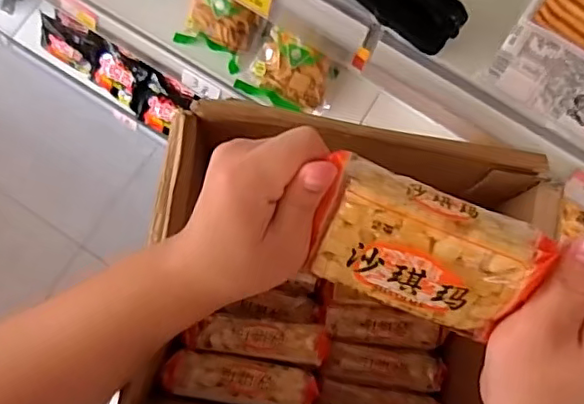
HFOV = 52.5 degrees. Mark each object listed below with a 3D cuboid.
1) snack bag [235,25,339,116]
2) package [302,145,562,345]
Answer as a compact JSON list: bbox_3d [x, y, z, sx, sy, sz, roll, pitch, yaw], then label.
[{"bbox_3d":[-0.004,-0.193,0.897,0.134,0.106,0.028,26,36,5],"label":"snack bag"},{"bbox_3d":[0.070,0.028,0.322,0.112,0.030,0.071,21,115,2],"label":"package"}]

